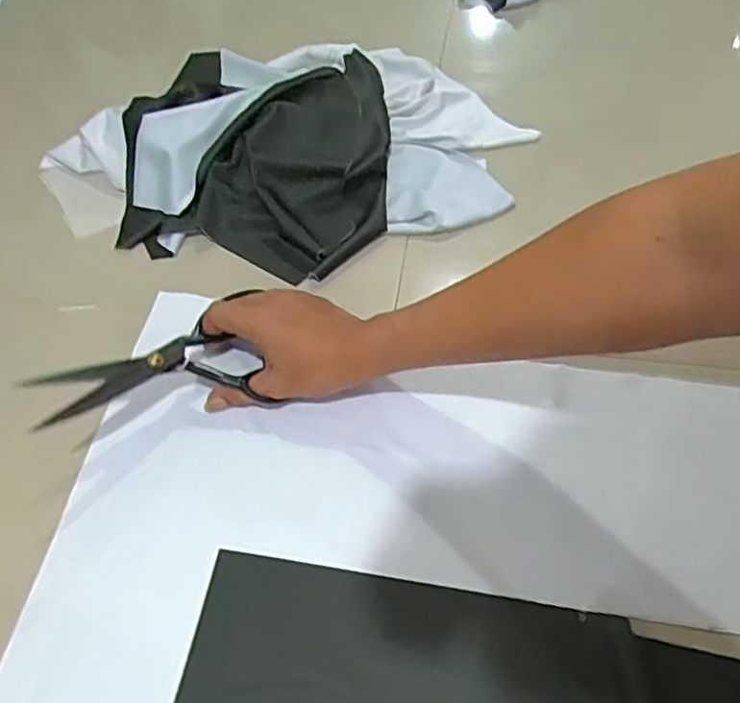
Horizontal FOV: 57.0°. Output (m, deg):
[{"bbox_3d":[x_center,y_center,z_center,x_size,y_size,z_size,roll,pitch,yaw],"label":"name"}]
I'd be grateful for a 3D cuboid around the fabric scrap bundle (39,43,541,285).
[{"bbox_3d":[-0.090,-0.232,0.715,0.482,0.063,0.324,12,59,11],"label":"fabric scrap bundle"}]

